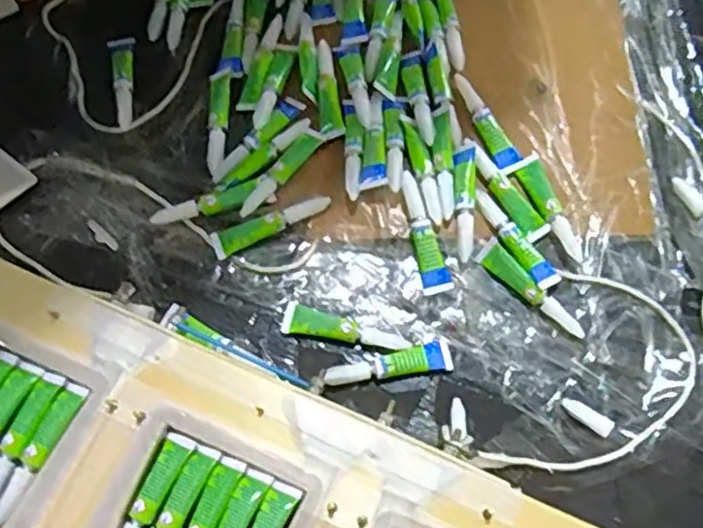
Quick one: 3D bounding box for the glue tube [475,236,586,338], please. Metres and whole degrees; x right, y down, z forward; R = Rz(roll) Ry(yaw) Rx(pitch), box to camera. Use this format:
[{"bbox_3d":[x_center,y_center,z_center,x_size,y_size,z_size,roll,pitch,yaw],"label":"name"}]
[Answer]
[{"bbox_3d":[0.116,0.017,0.446,0.015,0.015,0.082,-43,75,-13],"label":"glue tube"}]

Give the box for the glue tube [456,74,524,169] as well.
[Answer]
[{"bbox_3d":[0.093,-0.100,0.486,0.019,0.010,0.076,-26,72,-8],"label":"glue tube"}]

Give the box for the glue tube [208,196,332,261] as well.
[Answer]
[{"bbox_3d":[-0.054,-0.028,0.462,0.082,0.011,0.017,-24,71,-8],"label":"glue tube"}]

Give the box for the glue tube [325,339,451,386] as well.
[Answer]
[{"bbox_3d":[0.023,0.063,0.429,0.079,0.014,0.019,-11,70,-3],"label":"glue tube"}]

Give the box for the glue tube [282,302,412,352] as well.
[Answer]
[{"bbox_3d":[-0.003,0.041,0.440,0.080,0.012,0.021,12,71,5],"label":"glue tube"}]

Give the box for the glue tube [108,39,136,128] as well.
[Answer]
[{"bbox_3d":[-0.169,-0.136,0.508,0.016,0.007,0.077,-6,70,-1],"label":"glue tube"}]

